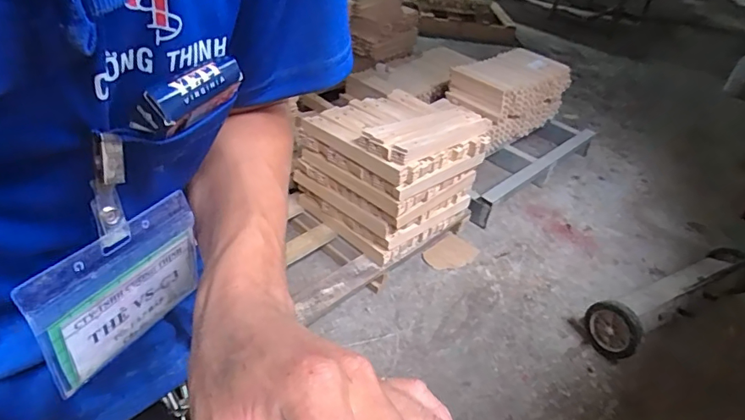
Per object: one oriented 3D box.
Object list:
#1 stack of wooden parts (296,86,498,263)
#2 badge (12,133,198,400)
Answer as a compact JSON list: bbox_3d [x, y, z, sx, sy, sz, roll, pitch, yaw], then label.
[{"bbox_3d":[0.066,-0.164,1.691,0.454,0.388,0.495,35,45,30],"label":"stack of wooden parts"},{"bbox_3d":[-0.136,0.025,0.260,0.009,0.125,0.097,24,41,19],"label":"badge"}]

